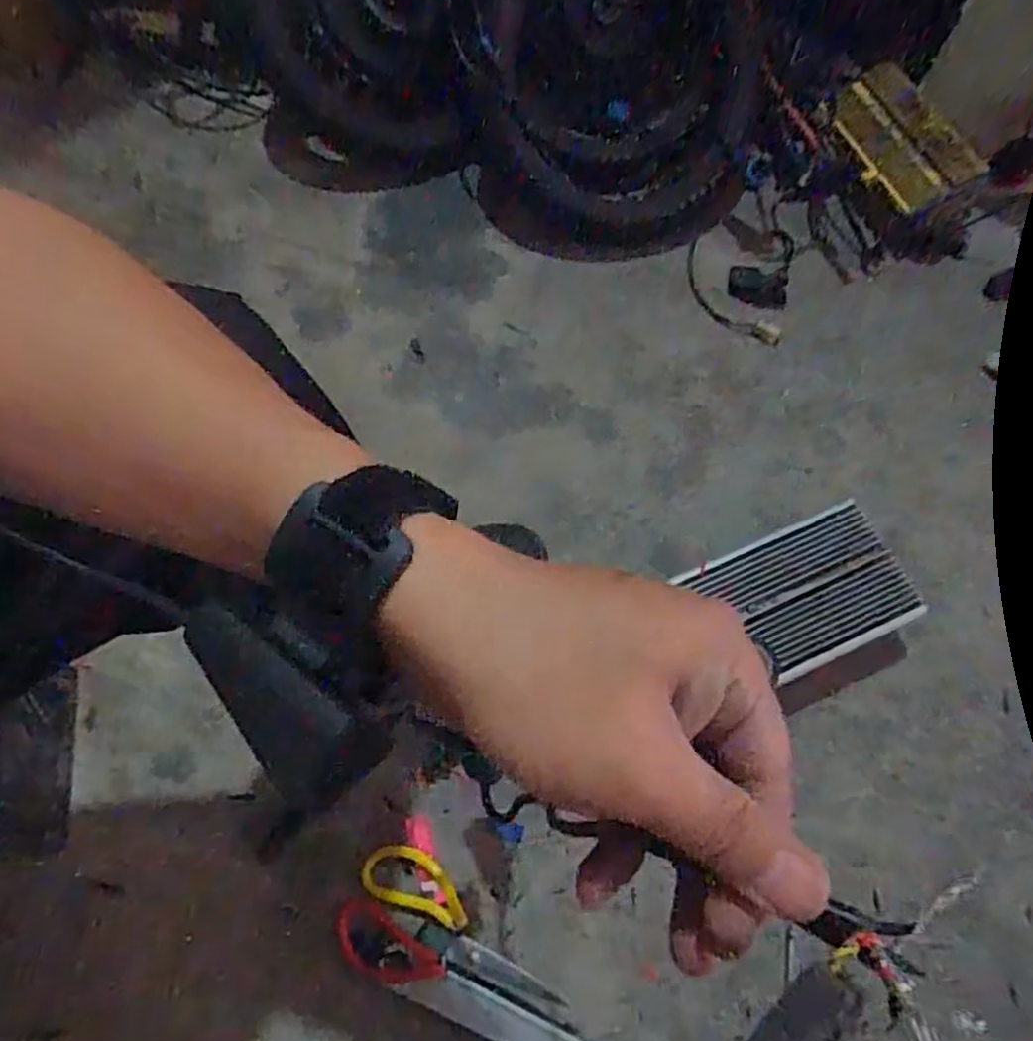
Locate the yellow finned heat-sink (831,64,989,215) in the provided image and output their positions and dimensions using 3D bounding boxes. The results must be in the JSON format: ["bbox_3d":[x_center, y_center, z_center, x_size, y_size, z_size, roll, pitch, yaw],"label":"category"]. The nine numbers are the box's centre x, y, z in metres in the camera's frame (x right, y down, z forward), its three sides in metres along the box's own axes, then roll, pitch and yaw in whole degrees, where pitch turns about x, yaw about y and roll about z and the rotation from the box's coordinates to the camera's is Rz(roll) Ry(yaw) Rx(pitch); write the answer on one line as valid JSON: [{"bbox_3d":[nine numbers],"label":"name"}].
[{"bbox_3d":[0.488,-0.479,0.911,0.196,0.098,0.016,34,32,-14],"label":"yellow finned heat-sink"}]

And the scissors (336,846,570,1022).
[{"bbox_3d":[-0.057,0.386,0.647,0.216,0.009,0.109,19,71,19],"label":"scissors"}]

